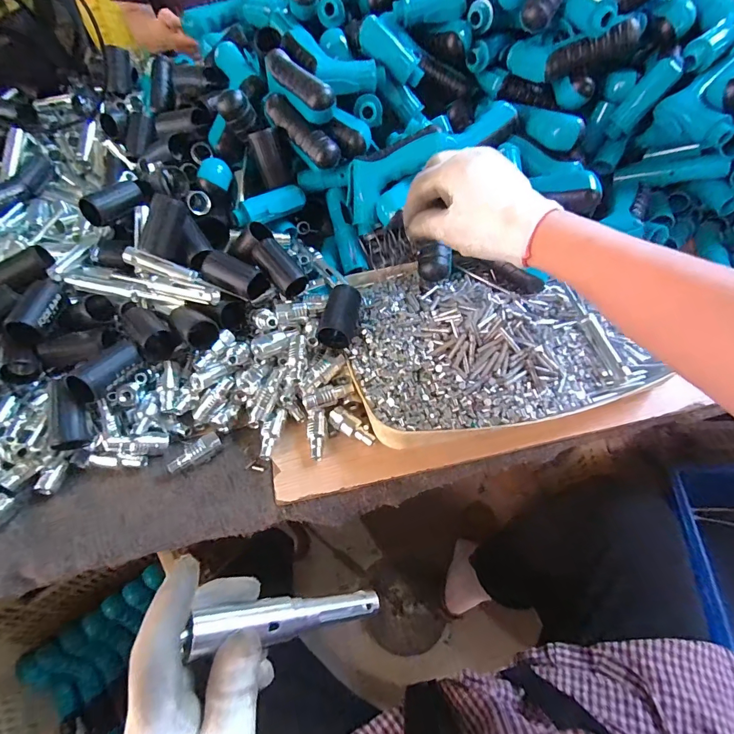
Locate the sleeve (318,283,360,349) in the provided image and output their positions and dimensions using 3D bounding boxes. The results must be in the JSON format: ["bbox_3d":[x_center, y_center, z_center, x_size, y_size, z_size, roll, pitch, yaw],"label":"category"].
[{"bbox_3d":[-0.028,-0.053,0.416,0.032,0.034,0.059,7,55,7],"label":"sleeve"}]

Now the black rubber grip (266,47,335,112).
[{"bbox_3d":[-0.079,-0.328,0.460,0.029,0.016,0.106,-37,73,-22],"label":"black rubber grip"}]

